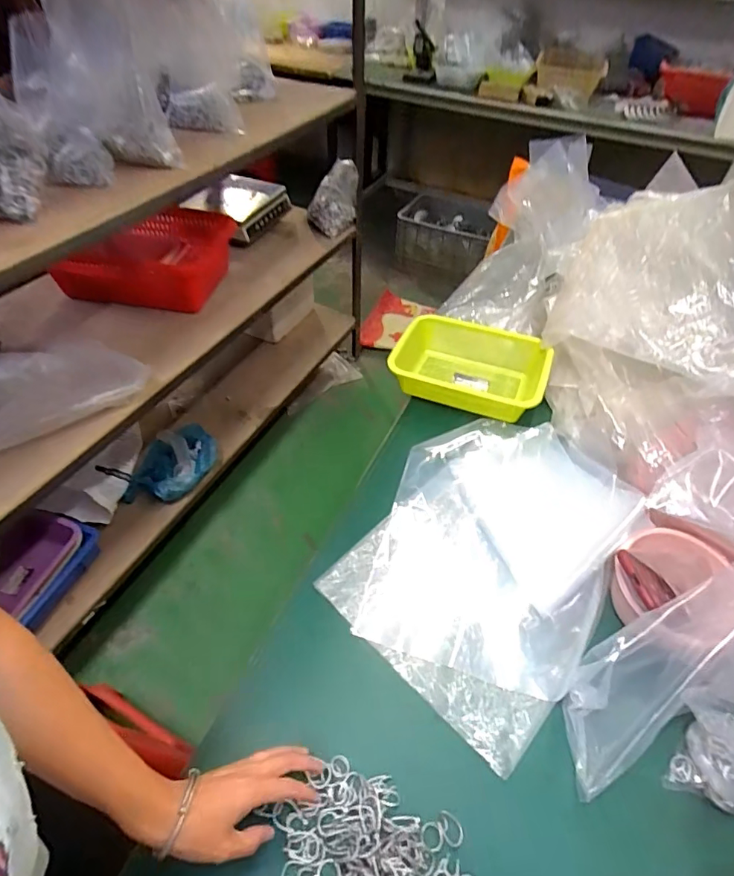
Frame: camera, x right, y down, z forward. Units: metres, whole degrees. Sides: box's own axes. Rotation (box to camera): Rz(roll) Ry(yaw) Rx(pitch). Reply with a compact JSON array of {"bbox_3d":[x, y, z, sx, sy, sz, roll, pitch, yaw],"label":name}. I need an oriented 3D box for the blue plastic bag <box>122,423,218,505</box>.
[{"bbox_3d":[-0.553,0.084,1.331,0.256,0.105,0.181,-12,51,-12],"label":"blue plastic bag"}]

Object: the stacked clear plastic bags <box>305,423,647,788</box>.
[{"bbox_3d":[0.167,0.130,0.644,0.306,0.081,0.437,28,53,18],"label":"stacked clear plastic bags"}]

